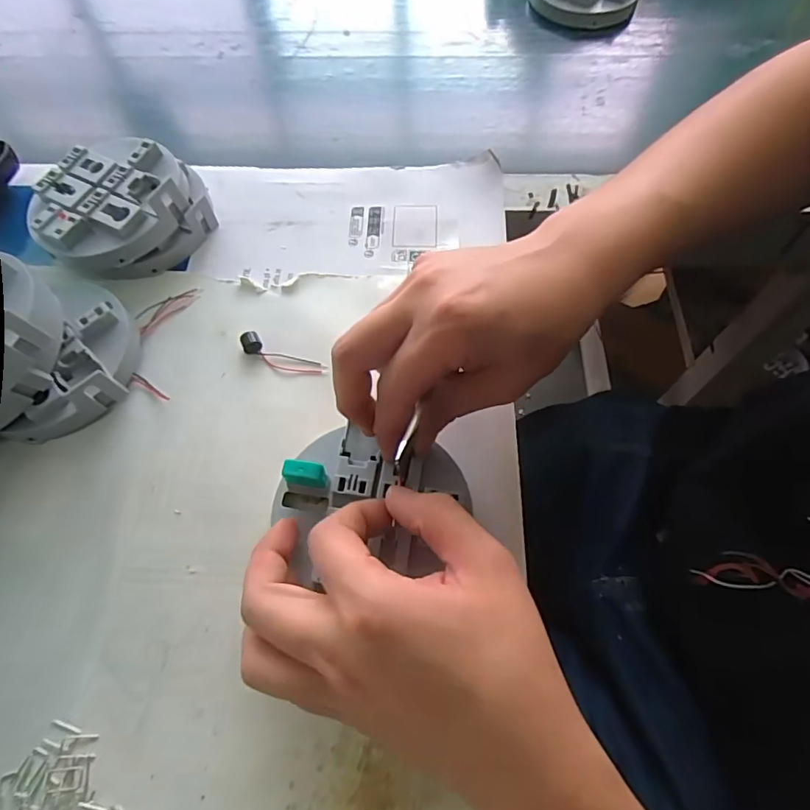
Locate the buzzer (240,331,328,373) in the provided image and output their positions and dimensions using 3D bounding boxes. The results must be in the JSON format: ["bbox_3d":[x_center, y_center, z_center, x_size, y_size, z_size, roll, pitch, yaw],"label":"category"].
[{"bbox_3d":[-0.077,-0.031,0.322,0.056,0.010,0.015,22,66,11],"label":"buzzer"}]

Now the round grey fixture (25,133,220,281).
[{"bbox_3d":[-0.191,-0.135,0.355,0.108,0.044,0.097,-12,64,-6],"label":"round grey fixture"}]

